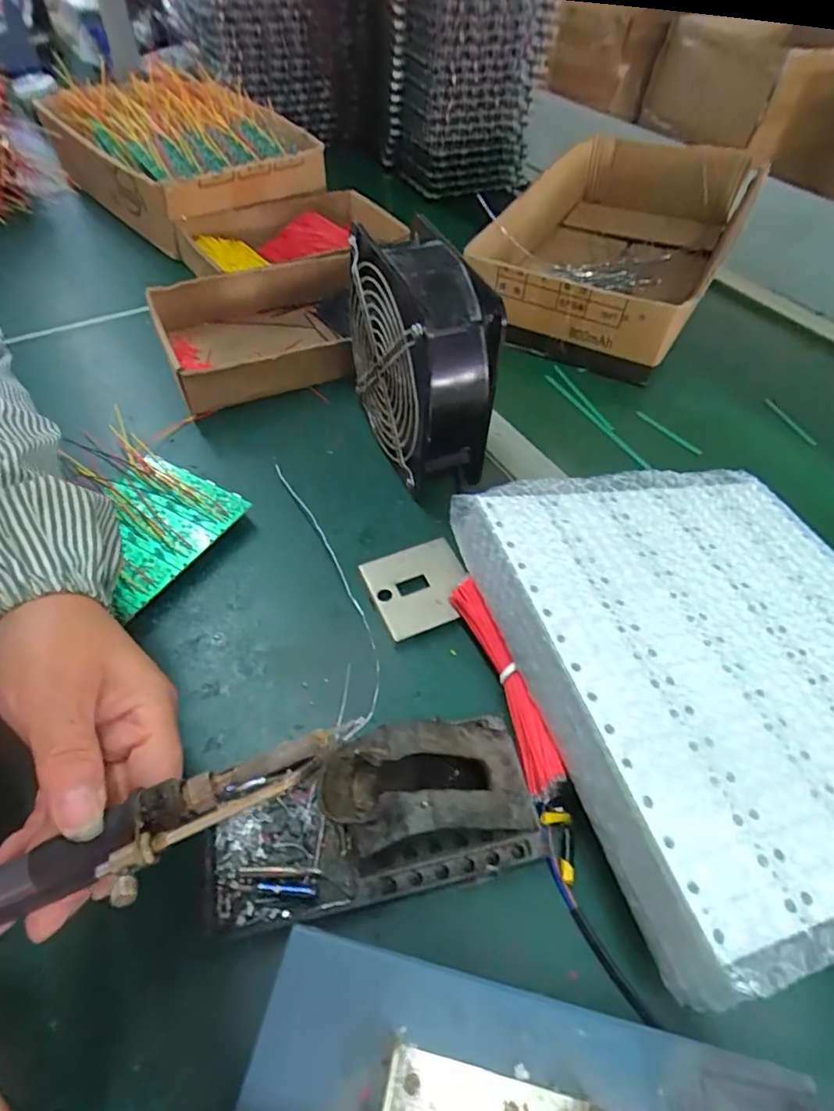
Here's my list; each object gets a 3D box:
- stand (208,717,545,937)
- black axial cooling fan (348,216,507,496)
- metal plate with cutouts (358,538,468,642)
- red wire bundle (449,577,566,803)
[{"bbox_3d":[-0.021,0.115,0.259,0.155,0.066,0.072,-8,54,-10],"label":"stand"},{"bbox_3d":[-0.002,-0.143,0.410,0.058,0.139,0.142,-17,56,-16],"label":"black axial cooling fan"},{"bbox_3d":[0.002,0.020,0.372,0.062,0.005,0.061,-22,57,-12],"label":"metal plate with cutouts"},{"bbox_3d":[0.048,0.067,0.316,0.016,0.026,0.128,-11,55,-12],"label":"red wire bundle"}]

